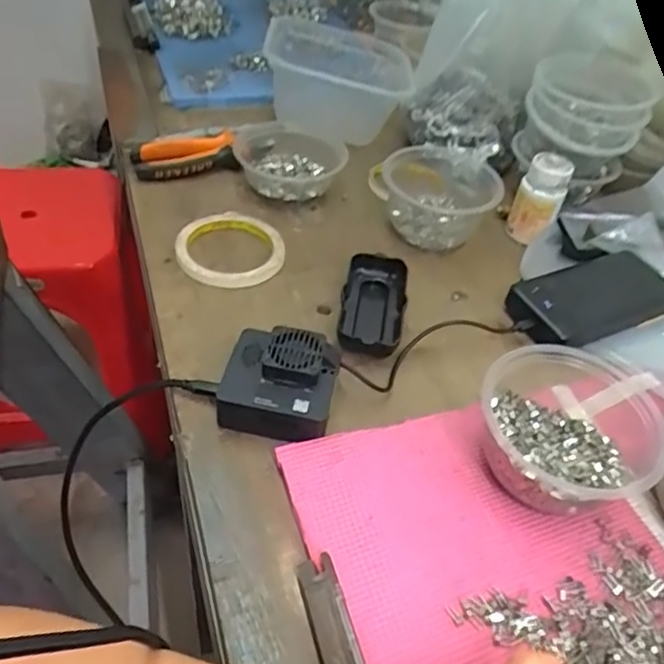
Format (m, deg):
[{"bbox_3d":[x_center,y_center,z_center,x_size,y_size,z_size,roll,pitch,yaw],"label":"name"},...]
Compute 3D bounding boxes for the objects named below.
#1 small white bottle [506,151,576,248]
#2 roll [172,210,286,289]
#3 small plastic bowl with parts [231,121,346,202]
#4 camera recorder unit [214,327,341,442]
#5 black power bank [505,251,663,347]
[{"bbox_3d":[0.205,-0.132,0.619,0.042,0.074,0.049,20,46,12],"label":"small white bottle"},{"bbox_3d":[-0.094,-0.079,0.576,0.096,0.012,0.094,3,45,-4],"label":"roll"},{"bbox_3d":[-0.047,-0.181,0.655,0.111,0.039,0.118,-6,46,-13],"label":"small plastic bowl with parts"},{"bbox_3d":[-0.038,0.034,0.452,0.079,0.041,0.075,11,45,4],"label":"camera recorder unit"},{"bbox_3d":[0.233,-0.031,0.560,0.164,0.023,0.072,-17,50,-22],"label":"black power bank"}]

